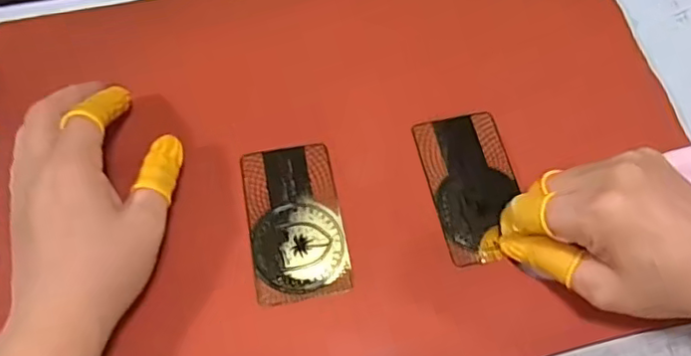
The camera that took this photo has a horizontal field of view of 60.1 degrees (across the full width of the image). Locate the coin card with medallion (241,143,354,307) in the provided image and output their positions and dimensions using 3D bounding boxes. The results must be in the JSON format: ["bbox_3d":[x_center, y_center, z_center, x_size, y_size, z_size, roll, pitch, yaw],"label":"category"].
[{"bbox_3d":[-0.027,0.022,0.317,0.048,0.004,0.085,-9,65,-7],"label":"coin card with medallion"}]

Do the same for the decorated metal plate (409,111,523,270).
[{"bbox_3d":[0.070,0.004,0.329,0.048,0.004,0.085,-10,66,-8],"label":"decorated metal plate"}]

